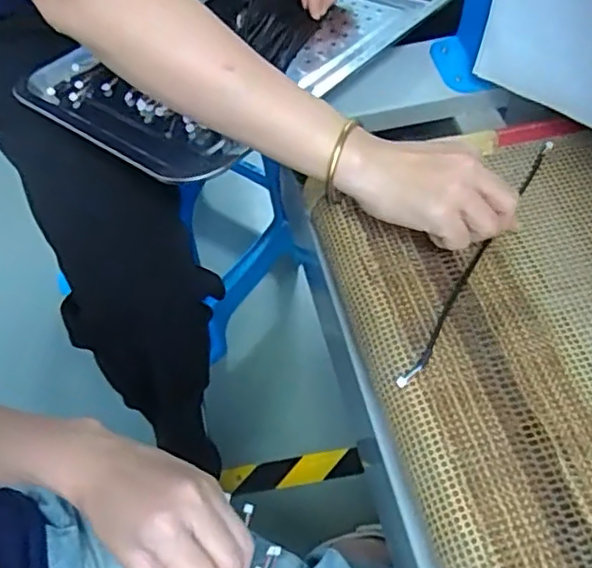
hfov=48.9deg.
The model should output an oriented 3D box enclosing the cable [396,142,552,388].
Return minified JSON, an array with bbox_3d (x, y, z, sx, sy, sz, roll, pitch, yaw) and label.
[{"bbox_3d":[0.151,-0.024,0.521,0.011,0.012,0.276,28,62,20],"label":"cable"}]

